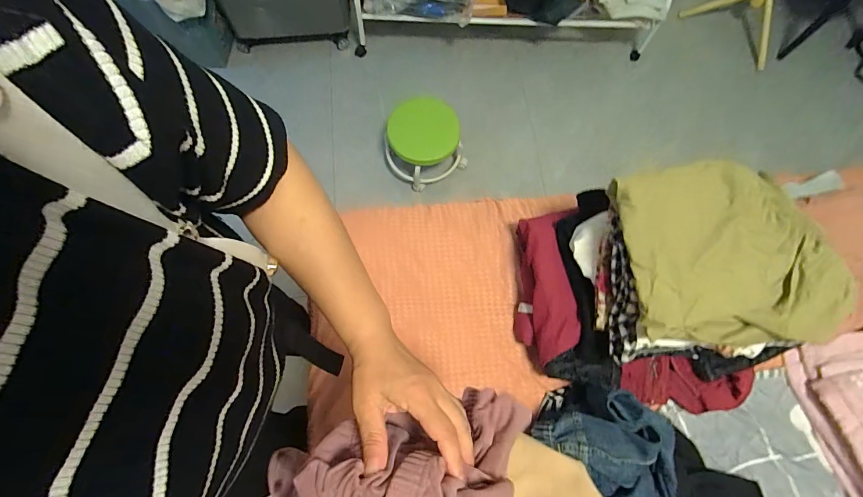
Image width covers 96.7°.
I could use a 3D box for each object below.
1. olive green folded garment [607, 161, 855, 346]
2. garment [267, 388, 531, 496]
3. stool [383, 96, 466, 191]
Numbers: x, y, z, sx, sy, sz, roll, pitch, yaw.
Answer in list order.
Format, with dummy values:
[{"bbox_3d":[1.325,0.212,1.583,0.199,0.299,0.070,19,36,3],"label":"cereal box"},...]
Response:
[{"bbox_3d":[0.438,0.004,0.583,0.283,0.059,0.279,-7,72,-3],"label":"olive green folded garment"},{"bbox_3d":[-0.007,0.194,0.322,0.209,0.129,0.108,-11,72,-5],"label":"garment"},{"bbox_3d":[-0.034,-0.380,1.387,0.249,0.240,0.248,-33,75,-11],"label":"stool"}]

